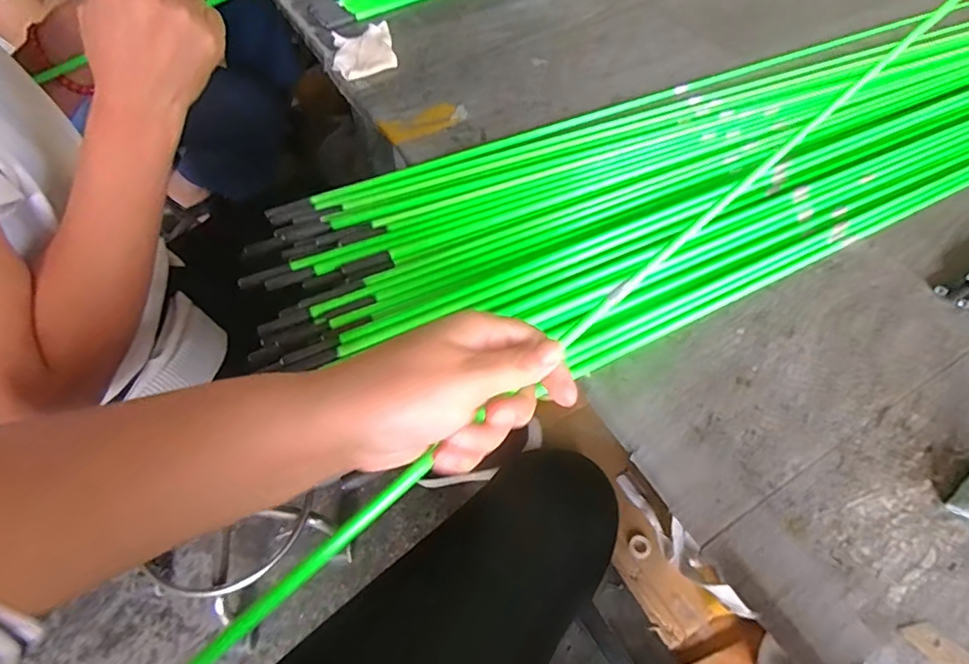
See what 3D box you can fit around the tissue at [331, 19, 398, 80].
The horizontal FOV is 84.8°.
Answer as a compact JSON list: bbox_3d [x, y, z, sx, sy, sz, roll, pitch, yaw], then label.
[{"bbox_3d":[-0.142,-0.331,0.623,0.070,0.021,0.095,-12,57,-7],"label":"tissue"}]

